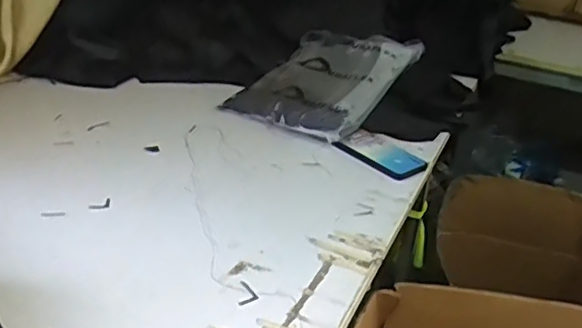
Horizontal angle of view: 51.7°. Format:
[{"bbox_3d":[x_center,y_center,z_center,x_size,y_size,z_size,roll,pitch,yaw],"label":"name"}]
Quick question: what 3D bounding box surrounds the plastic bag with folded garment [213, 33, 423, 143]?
[{"bbox_3d":[0.074,-0.176,1.169,0.260,0.060,0.355,21,49,30],"label":"plastic bag with folded garment"}]

